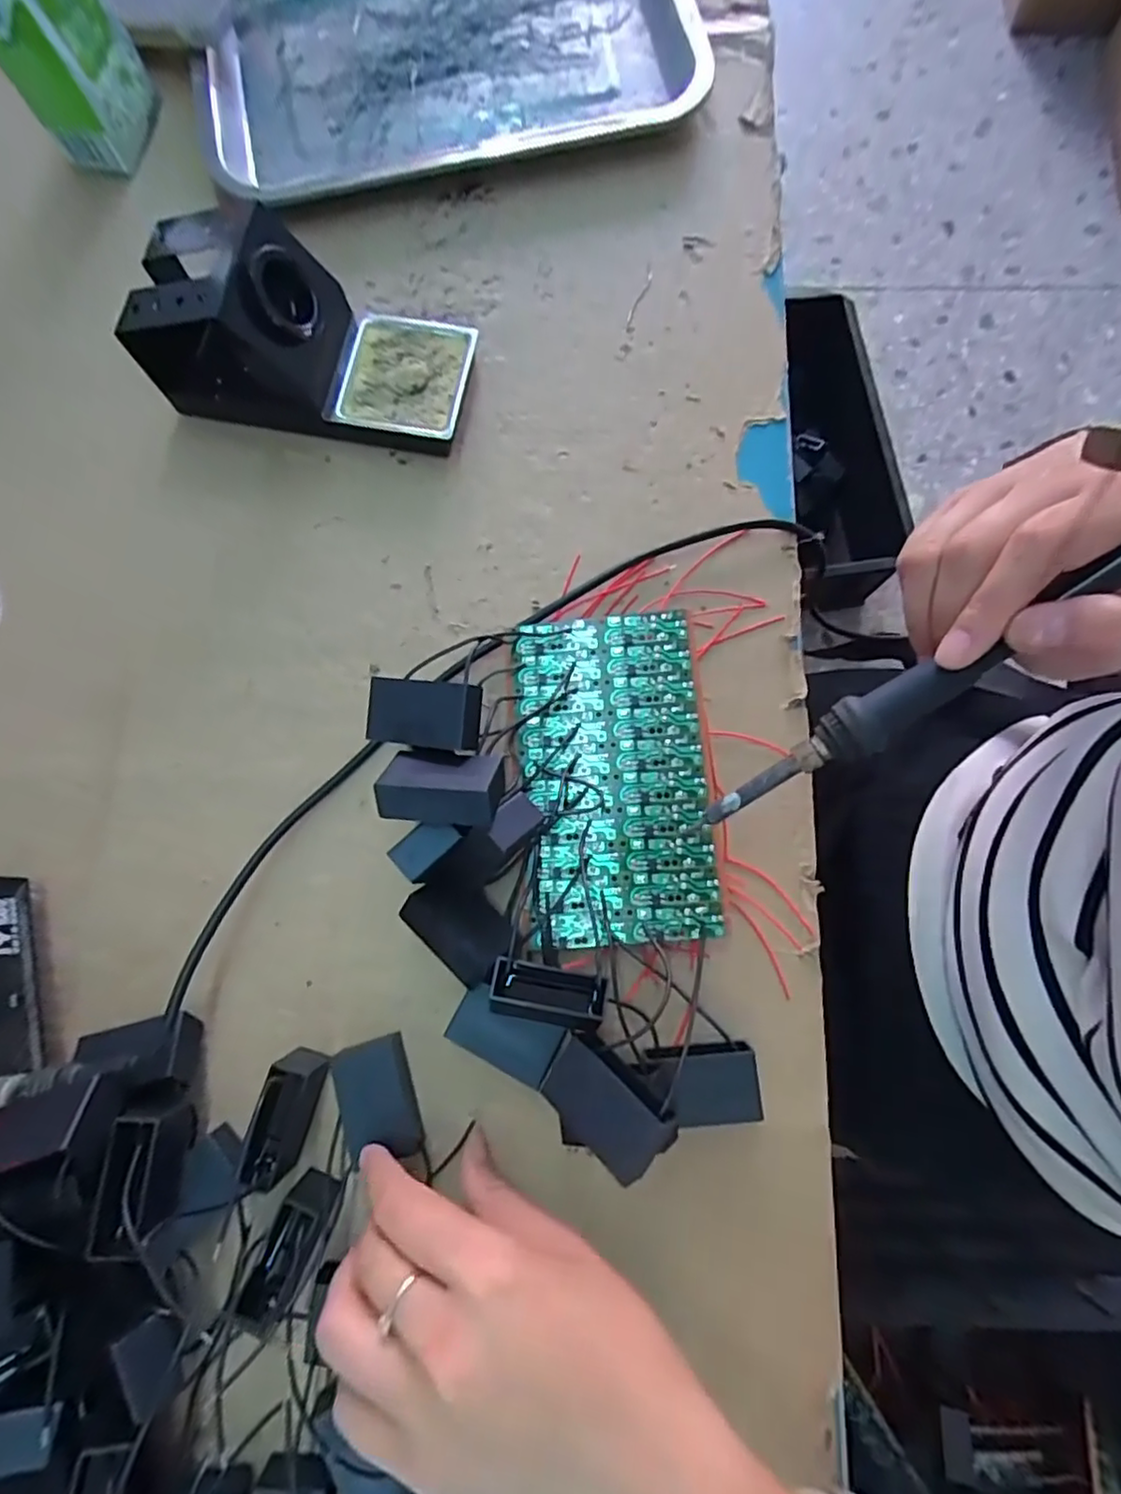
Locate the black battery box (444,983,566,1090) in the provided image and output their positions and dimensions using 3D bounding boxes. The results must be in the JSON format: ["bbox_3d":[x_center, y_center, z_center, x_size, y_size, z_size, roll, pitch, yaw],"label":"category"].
[{"bbox_3d":[-0.025,0.129,0.289,0.047,0.021,0.027,28,80,6],"label":"black battery box"}]

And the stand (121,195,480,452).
[{"bbox_3d":[-0.134,-0.213,0.330,0.162,0.075,0.075,6,79,2],"label":"stand"}]

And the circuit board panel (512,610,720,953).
[{"bbox_3d":[0.025,0.013,0.310,0.085,0.014,0.156,-4,79,0],"label":"circuit board panel"}]

